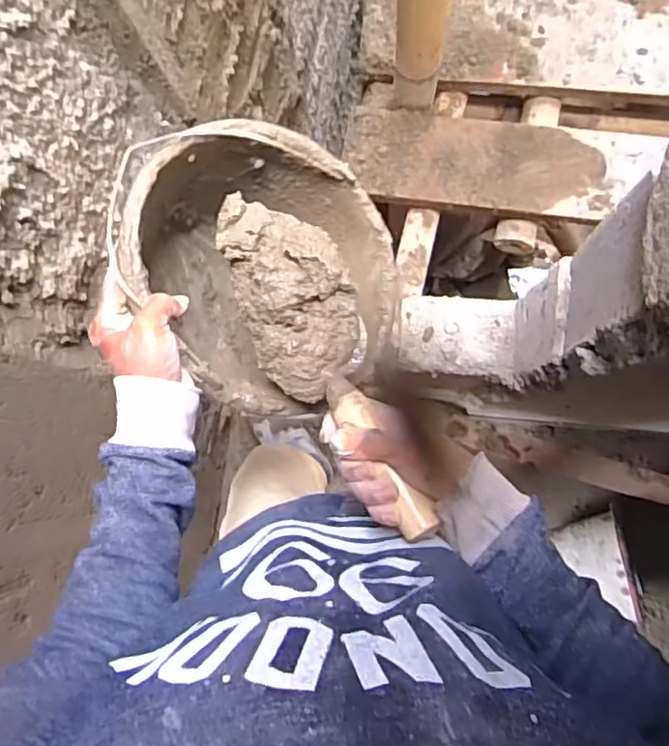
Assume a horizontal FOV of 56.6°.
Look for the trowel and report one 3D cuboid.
[{"bbox_3d":[-0.013,-0.013,0.509,0.103,0.053,0.314,-28,79,2],"label":"trowel"}]

